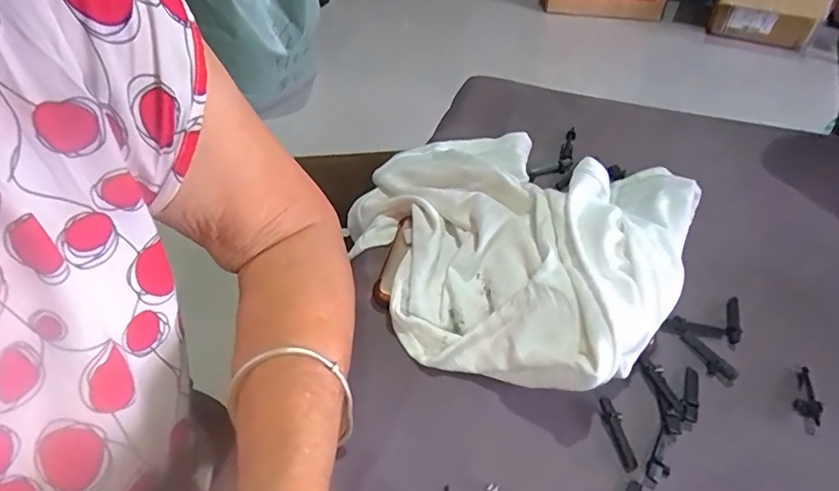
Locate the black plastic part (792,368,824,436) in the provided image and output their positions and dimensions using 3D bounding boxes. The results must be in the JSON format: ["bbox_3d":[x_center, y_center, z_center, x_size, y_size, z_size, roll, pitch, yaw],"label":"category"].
[{"bbox_3d":[0.201,0.079,0.275,0.011,0.006,0.037,20,48,22],"label":"black plastic part"}]

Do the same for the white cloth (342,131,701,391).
[{"bbox_3d":[0.053,-0.017,0.347,0.225,0.057,0.200,29,52,28],"label":"white cloth"}]

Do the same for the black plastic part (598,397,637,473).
[{"bbox_3d":[0.100,0.094,0.267,0.008,0.005,0.036,-7,44,-5],"label":"black plastic part"}]

